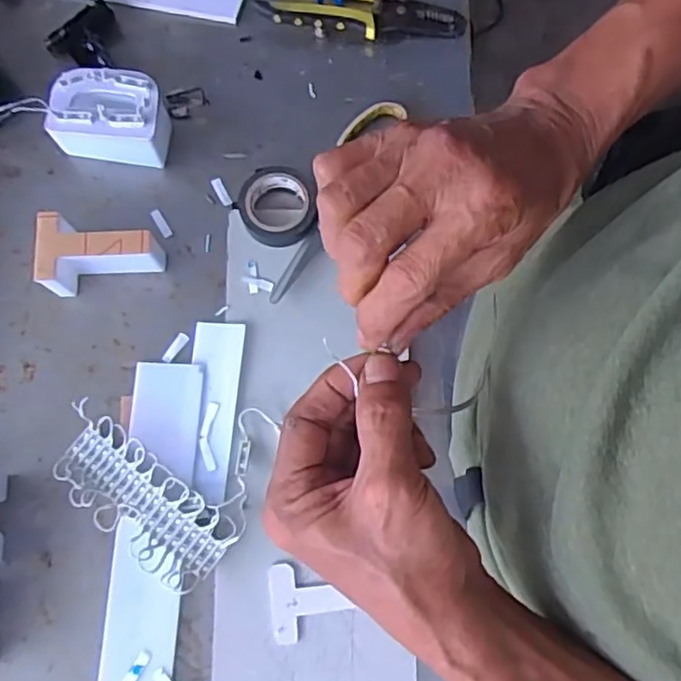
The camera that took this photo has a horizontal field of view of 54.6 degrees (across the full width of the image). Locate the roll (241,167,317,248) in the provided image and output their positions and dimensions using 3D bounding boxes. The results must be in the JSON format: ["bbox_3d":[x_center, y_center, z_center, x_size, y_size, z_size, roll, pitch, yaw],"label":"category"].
[{"bbox_3d":[-0.049,-0.102,0.514,0.057,0.026,0.058,0,77,0],"label":"roll"}]

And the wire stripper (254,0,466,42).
[{"bbox_3d":[0.022,-0.284,0.557,0.164,0.021,0.058,9,77,2],"label":"wire stripper"}]

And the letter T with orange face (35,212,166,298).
[{"bbox_3d":[-0.180,-0.066,0.497,0.084,0.045,0.049,-5,77,-1],"label":"letter T with orange face"}]

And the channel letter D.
[{"bbox_3d":[-0.180,-0.175,0.518,0.087,0.052,0.051,5,77,1],"label":"channel letter D"}]

